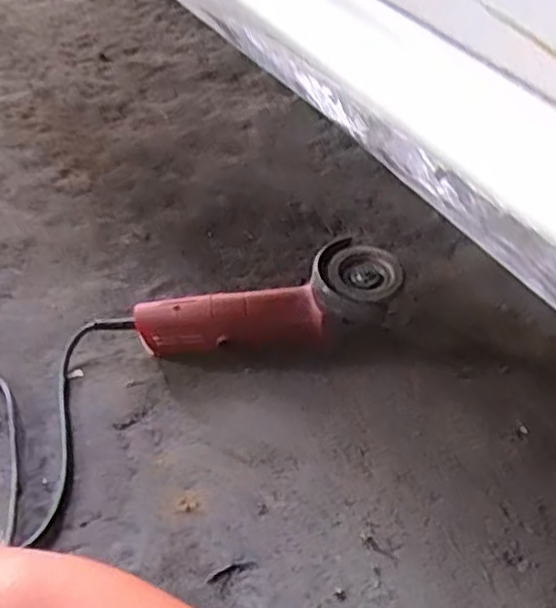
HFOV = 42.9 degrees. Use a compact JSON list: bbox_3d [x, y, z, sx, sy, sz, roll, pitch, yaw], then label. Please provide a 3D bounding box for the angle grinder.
[{"bbox_3d":[-0.010,0.003,0.748,0.280,0.071,0.080,-14,49,6],"label":"angle grinder"}]

